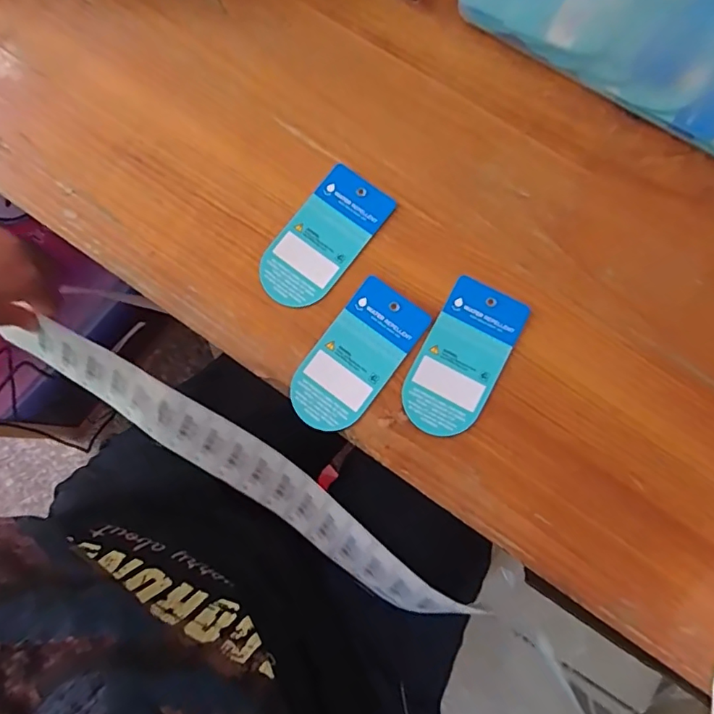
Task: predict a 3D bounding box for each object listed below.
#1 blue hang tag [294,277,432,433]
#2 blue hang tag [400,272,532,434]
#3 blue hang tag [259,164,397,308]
[{"bbox_3d":[0.000,0.001,0.305,0.046,0.004,0.092,37,87,7],"label":"blue hang tag"},{"bbox_3d":[0.062,0.002,0.301,0.045,0.004,0.093,27,83,5],"label":"blue hang tag"},{"bbox_3d":[-0.021,-0.072,0.316,0.045,0.004,0.091,37,85,6],"label":"blue hang tag"}]

